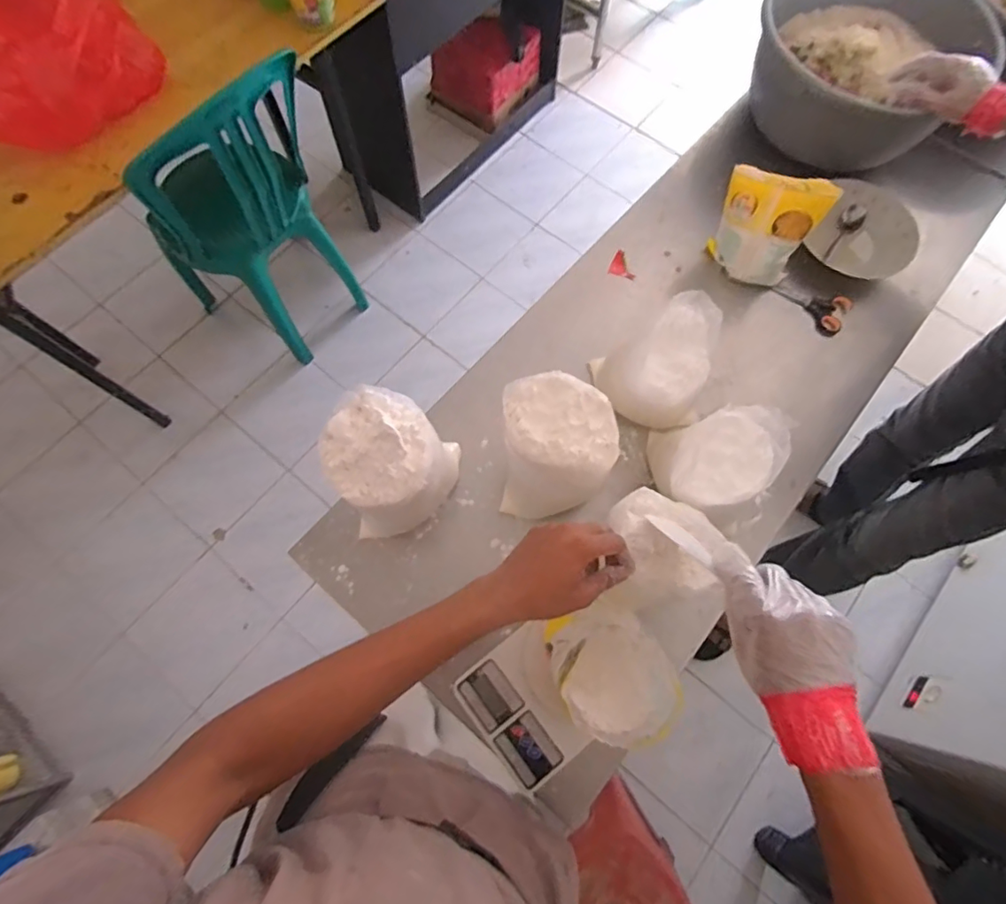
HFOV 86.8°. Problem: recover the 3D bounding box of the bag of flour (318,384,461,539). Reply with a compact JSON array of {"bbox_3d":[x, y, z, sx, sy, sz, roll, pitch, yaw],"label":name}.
[{"bbox_3d":[-0.129,0.018,0.654,0.139,0.218,0.130,-3,71,-2],"label":"bag of flour"}]

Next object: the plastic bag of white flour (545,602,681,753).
[{"bbox_3d":[0.113,0.242,0.595,0.123,0.150,0.135,1,71,-1],"label":"plastic bag of white flour"}]

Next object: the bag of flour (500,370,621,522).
[{"bbox_3d":[0.064,-0.001,0.681,0.127,0.187,0.128,1,71,0],"label":"bag of flour"}]

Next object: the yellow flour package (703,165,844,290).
[{"bbox_3d":[0.397,-0.346,0.827,0.145,0.151,0.084,30,73,9],"label":"yellow flour package"}]

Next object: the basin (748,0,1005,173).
[{"bbox_3d":[0.612,-0.680,0.927,0.353,0.165,0.326,0,71,-1],"label":"basin"}]

